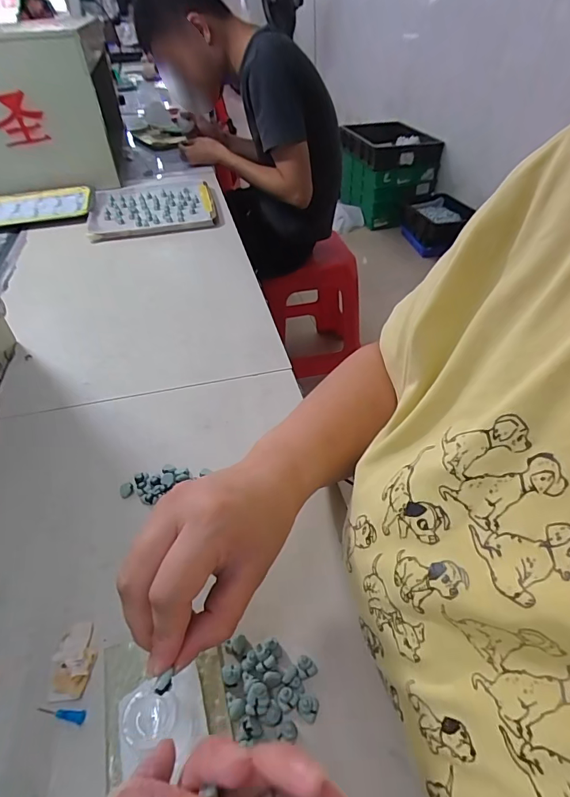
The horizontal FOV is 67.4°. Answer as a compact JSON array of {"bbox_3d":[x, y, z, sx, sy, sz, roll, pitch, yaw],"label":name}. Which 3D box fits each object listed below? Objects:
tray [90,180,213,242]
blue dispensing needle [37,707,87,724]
[{"bbox_3d":[-0.274,-0.397,0.877,0.235,0.022,0.281,-12,43,-12],"label":"tray"},{"bbox_3d":[-0.134,0.187,0.255,0.030,0.004,0.006,7,43,9],"label":"blue dispensing needle"}]

